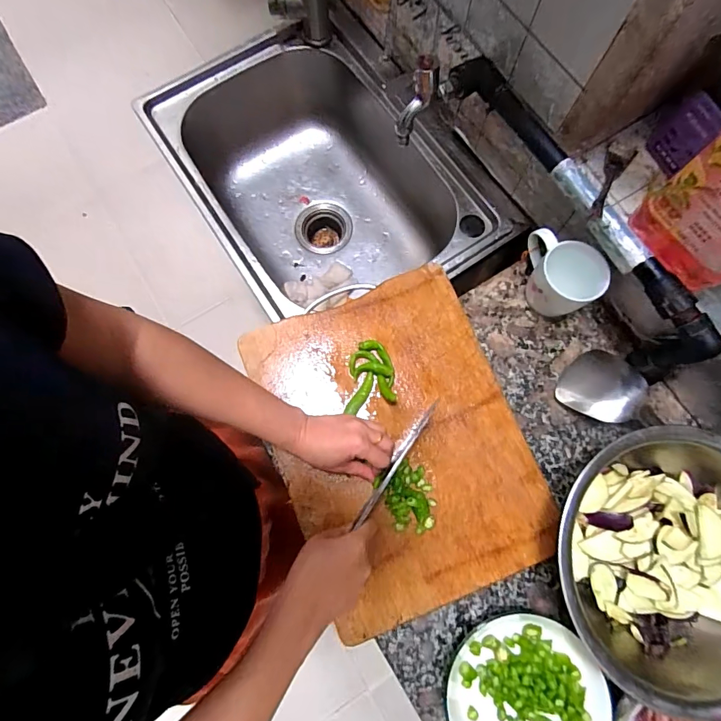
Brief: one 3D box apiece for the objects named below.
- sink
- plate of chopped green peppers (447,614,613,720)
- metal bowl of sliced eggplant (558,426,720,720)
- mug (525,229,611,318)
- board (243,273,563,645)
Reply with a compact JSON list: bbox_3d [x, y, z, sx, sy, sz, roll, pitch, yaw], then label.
[{"bbox_3d":[-0.059,-0.295,0.747,0.381,0.198,0.540,-35,80,-7],"label":"sink"},{"bbox_3d":[0.187,0.379,0.468,0.160,0.037,0.168,0,78,0],"label":"plate of chopped green peppers"},{"bbox_3d":[0.338,0.216,0.462,0.249,0.068,0.263,0,78,0],"label":"metal bowl of sliced eggplant"},{"bbox_3d":[0.253,-0.114,0.551,0.072,0.084,0.109,-29,80,-7],"label":"mug"},{"bbox_3d":[0.047,0.106,0.525,0.292,0.018,0.364,-23,79,-5],"label":"board"}]

